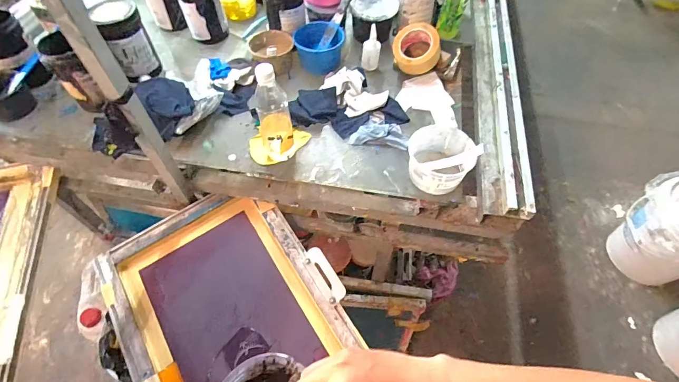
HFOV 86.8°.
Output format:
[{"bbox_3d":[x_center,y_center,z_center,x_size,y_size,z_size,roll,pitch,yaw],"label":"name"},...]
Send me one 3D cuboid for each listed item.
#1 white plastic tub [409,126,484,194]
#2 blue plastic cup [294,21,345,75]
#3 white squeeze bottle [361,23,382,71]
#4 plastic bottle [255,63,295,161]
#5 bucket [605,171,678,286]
[{"bbox_3d":[0.197,-0.063,0.720,0.125,0.091,0.119,0,56,0],"label":"white plastic tub"},{"bbox_3d":[-0.050,-0.366,0.921,0.120,0.070,0.126,0,56,0],"label":"blue plastic cup"},{"bbox_3d":[0.082,-0.359,0.911,0.043,0.100,0.039,-20,58,-13],"label":"white squeeze bottle"},{"bbox_3d":[-0.127,-0.143,0.702,0.064,0.210,0.054,-9,56,-6],"label":"plastic bottle"},{"bbox_3d":[1.252,0.173,1.364,0.284,0.357,0.354,-22,59,-15],"label":"bucket"}]

